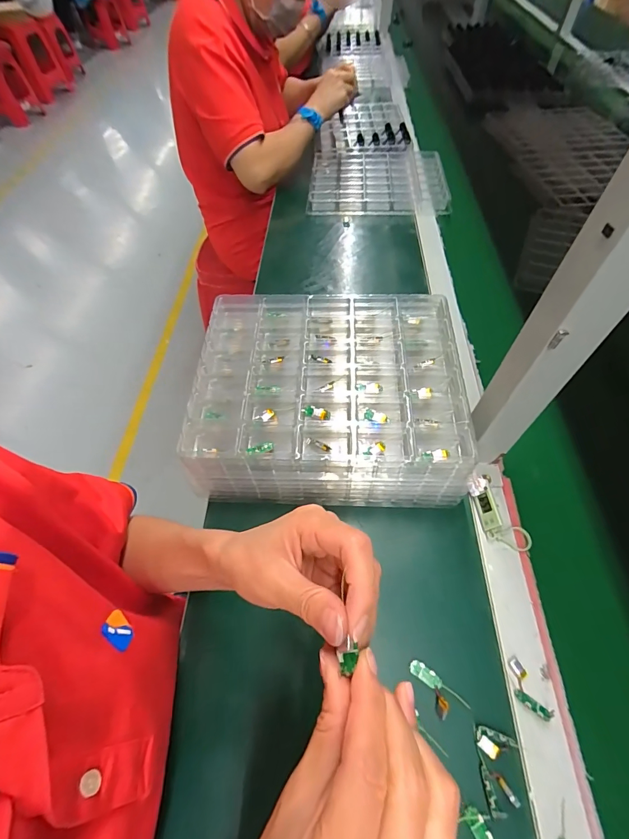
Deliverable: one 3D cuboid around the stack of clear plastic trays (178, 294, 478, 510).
[{"bbox_3d":[0.014,-0.023,0.458,0.295,0.103,0.259,-1,57,2],"label":"stack of clear plastic trays"}]

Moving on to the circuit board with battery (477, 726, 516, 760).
[{"bbox_3d":[0.149,0.267,0.309,0.030,0.004,0.018,15,59,11],"label":"circuit board with battery"}]

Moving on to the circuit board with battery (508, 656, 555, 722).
[{"bbox_3d":[0.187,0.238,0.331,0.021,0.005,0.047,-22,59,-12],"label":"circuit board with battery"}]

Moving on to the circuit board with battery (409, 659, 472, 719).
[{"bbox_3d":[0.106,0.239,0.331,0.054,0.010,0.023,39,66,24],"label":"circuit board with battery"}]

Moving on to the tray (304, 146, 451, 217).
[{"bbox_3d":[0.142,-0.537,0.842,0.291,0.031,0.247,3,57,4],"label":"tray"}]

